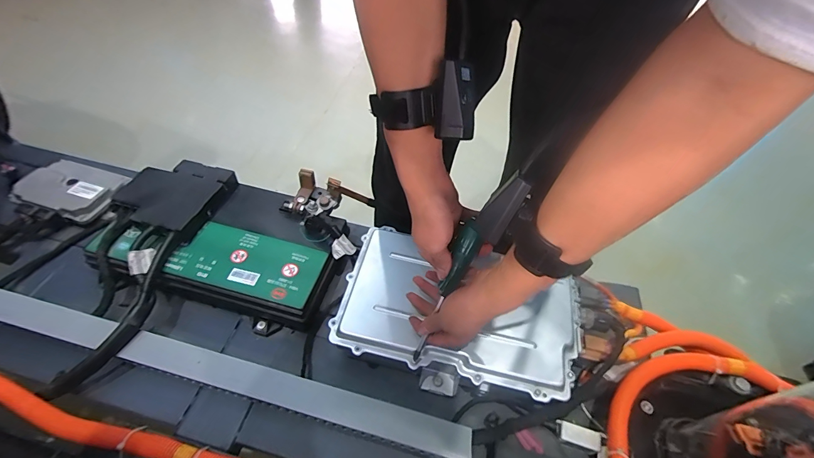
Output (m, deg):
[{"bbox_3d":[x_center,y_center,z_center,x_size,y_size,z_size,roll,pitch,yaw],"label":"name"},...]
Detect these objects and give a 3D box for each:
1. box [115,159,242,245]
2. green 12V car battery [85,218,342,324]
[{"bbox_3d":[-0.387,-0.055,0.616,0.148,0.043,0.146,16,51,8],"label":"box"},{"bbox_3d":[-0.298,0.056,0.575,0.350,0.069,0.119,13,51,5],"label":"green 12V car battery"}]

